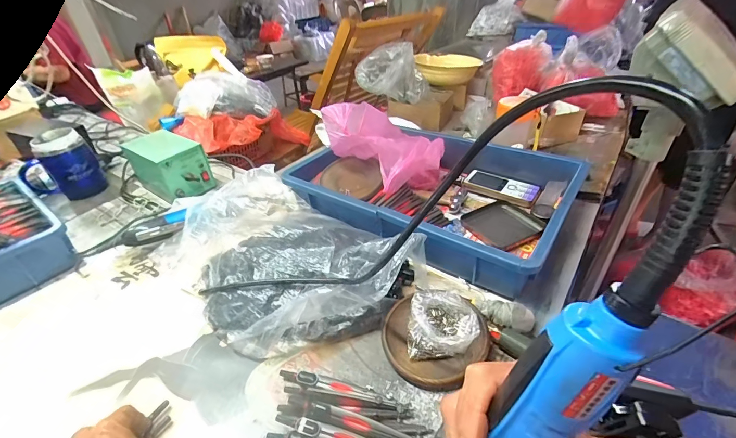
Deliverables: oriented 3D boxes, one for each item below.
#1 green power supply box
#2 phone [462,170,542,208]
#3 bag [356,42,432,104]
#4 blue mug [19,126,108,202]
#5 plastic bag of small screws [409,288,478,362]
[{"bbox_3d":[-0.409,-0.109,0.724,0.163,0.099,0.094,21,44,32],"label":"green power supply box"},{"bbox_3d":[0.235,-0.057,0.631,0.127,0.014,0.058,20,43,31],"label":"phone"},{"bbox_3d":[0.064,-0.377,0.907,0.181,0.107,0.123,3,37,11],"label":"bag"},{"bbox_3d":[-0.632,-0.108,0.727,0.087,0.129,0.124,28,47,37],"label":"blue mug"},{"bbox_3d":[0.084,0.116,0.402,0.075,0.036,0.072,-1,36,5],"label":"plastic bag of small screws"}]

